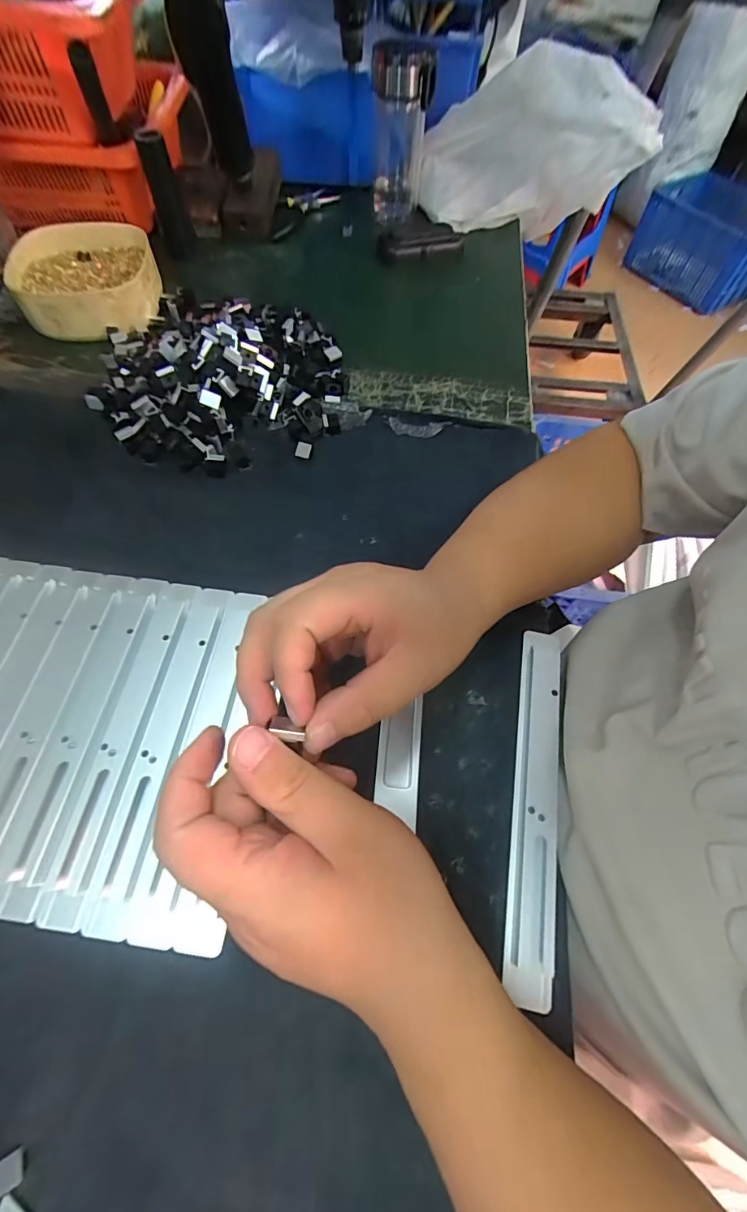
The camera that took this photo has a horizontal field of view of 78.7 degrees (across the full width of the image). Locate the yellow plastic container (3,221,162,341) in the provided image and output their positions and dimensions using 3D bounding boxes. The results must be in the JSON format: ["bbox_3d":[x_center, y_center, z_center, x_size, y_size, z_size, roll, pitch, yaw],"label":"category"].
[{"bbox_3d":[-0.309,-0.352,0.488,0.138,0.044,0.137,-8,63,-6],"label":"yellow plastic container"}]

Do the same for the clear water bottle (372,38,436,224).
[{"bbox_3d":[0.031,-0.577,0.554,0.067,0.145,0.078,-6,63,-5],"label":"clear water bottle"}]

